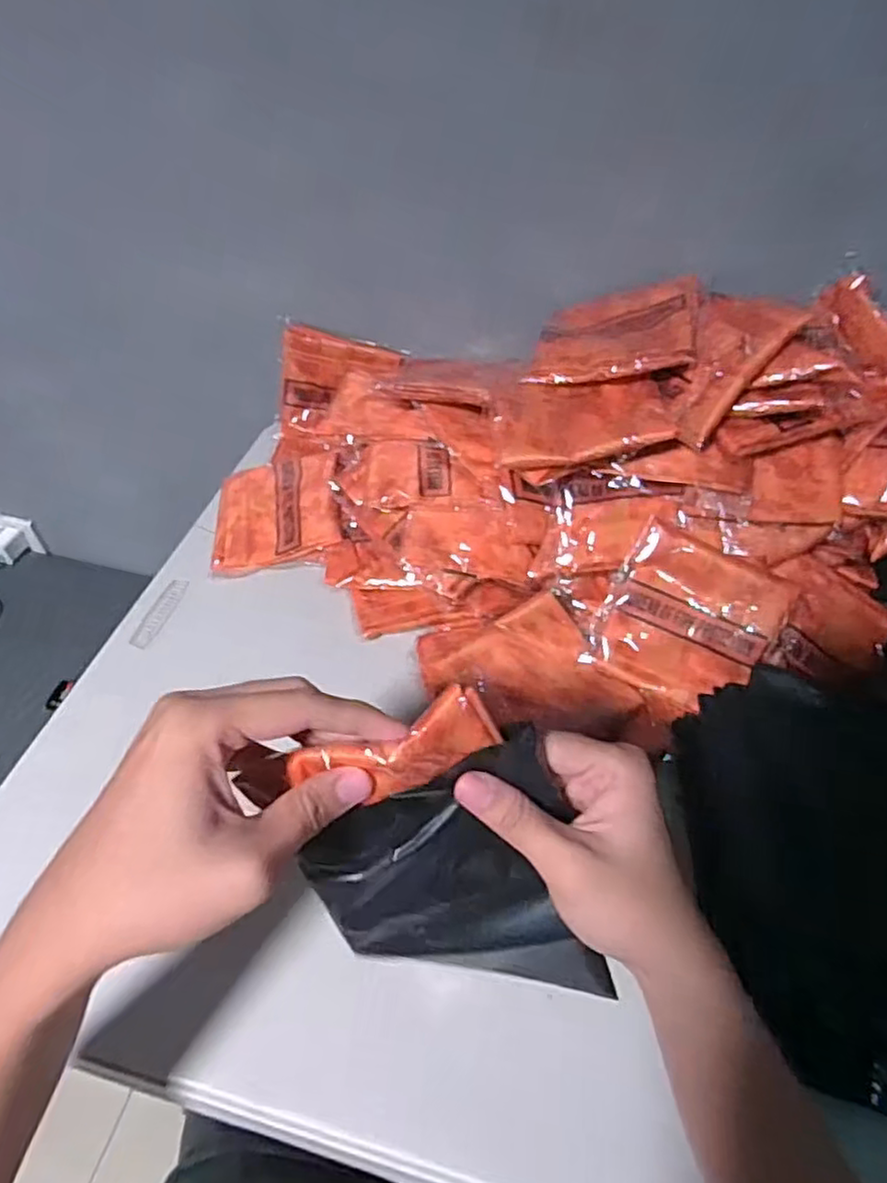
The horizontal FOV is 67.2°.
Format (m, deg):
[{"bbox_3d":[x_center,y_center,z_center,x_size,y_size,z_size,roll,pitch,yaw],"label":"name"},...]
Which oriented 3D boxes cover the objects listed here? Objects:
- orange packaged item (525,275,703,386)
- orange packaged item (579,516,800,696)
[{"bbox_3d":[0.138,-0.206,0.529,0.120,0.018,0.119,2,48,26],"label":"orange packaged item"},{"bbox_3d":[0.194,0.022,0.522,0.132,0.023,0.122,23,92,6],"label":"orange packaged item"}]

